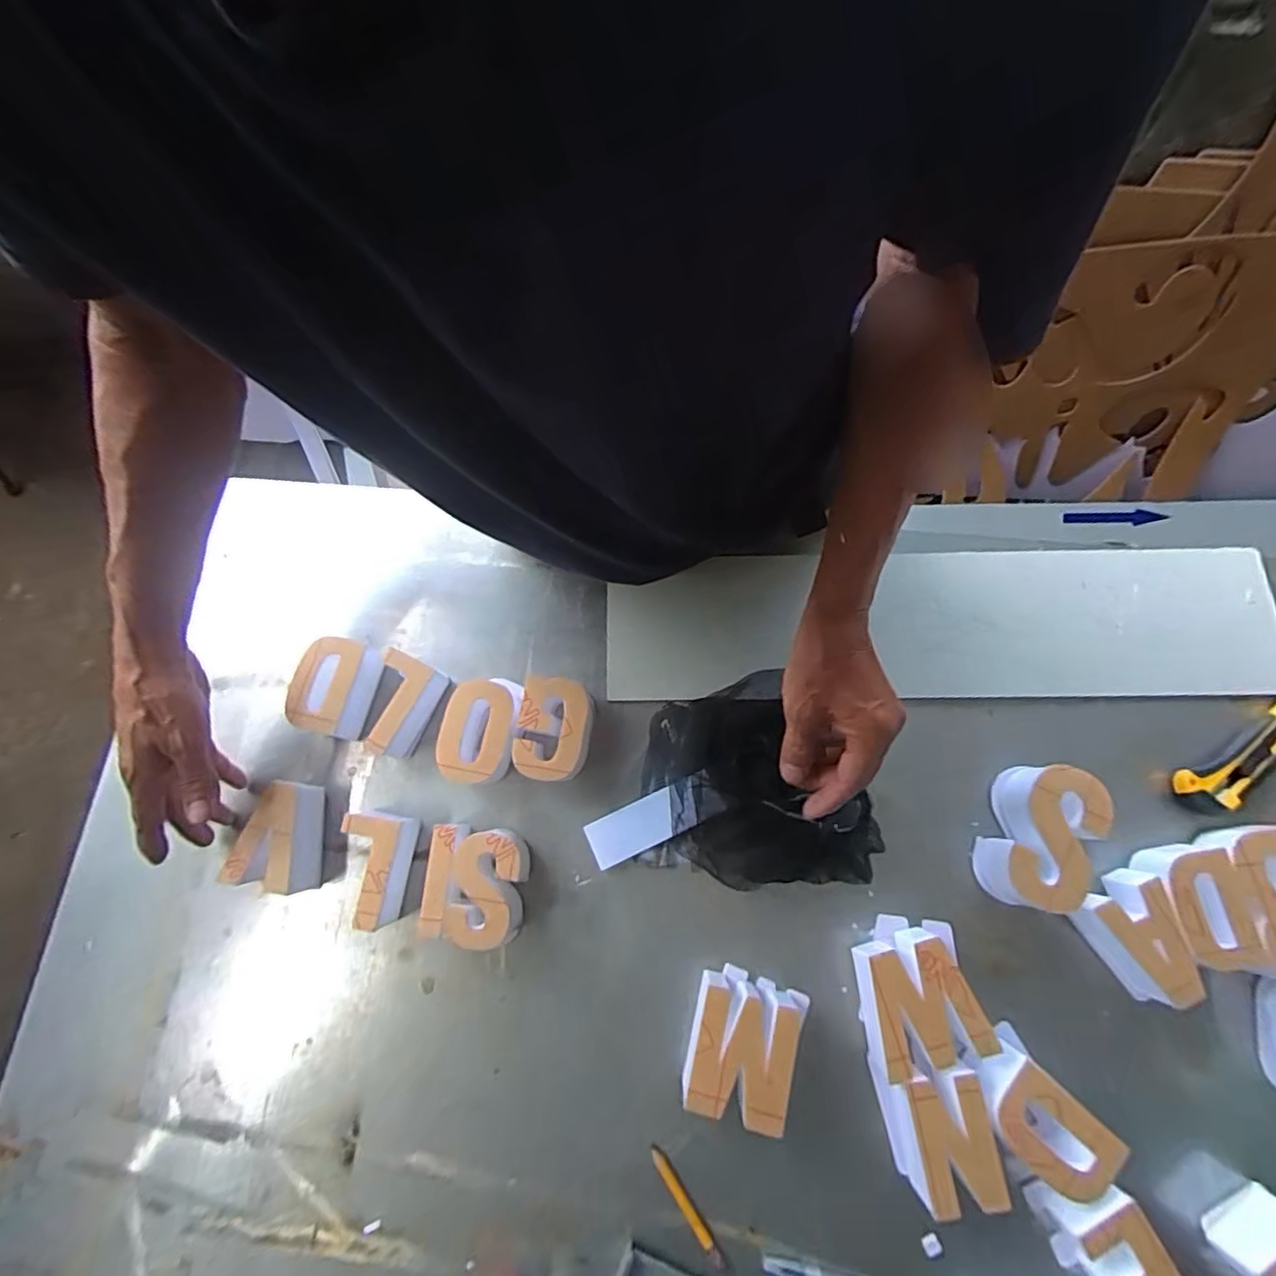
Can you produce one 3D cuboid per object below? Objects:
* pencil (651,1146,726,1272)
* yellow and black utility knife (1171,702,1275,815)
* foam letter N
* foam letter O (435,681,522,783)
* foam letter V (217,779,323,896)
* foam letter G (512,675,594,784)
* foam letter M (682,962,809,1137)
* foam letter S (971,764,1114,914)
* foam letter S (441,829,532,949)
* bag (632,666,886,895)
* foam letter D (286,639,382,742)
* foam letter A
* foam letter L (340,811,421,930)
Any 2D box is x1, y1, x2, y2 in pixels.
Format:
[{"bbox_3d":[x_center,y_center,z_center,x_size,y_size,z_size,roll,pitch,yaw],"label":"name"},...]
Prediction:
[{"bbox_3d":[0.036,0.423,0.453,0.010,0.004,0.087,-33,76,-8],"label":"pencil"},{"bbox_3d":[0.523,0.098,0.519,0.151,0.020,0.039,-30,75,-7],"label":"yellow and black utility knife"},{"bbox_3d":[0.218,0.354,0.446,0.063,0.047,0.094,-13,74,-2],"label":"foam letter N"},{"bbox_3d":[-0.134,0.082,0.533,0.063,0.043,0.088,8,77,4],"label":"foam letter O"},{"bbox_3d":[-0.301,0.166,0.509,0.051,0.048,0.086,-6,74,0],"label":"foam letter V"},{"bbox_3d":[-0.072,0.081,0.530,0.059,0.045,0.083,8,74,4],"label":"foam letter G"},{"bbox_3d":[0.082,0.309,0.463,0.080,0.046,0.088,17,75,6],"label":"foam letter M"},{"bbox_3d":[0.325,0.161,0.495,0.067,0.051,0.111,27,76,9],"label":"foam letter S"},{"bbox_3d":[-0.120,0.202,0.495,0.054,0.046,0.086,3,74,2],"label":"foam letter S"},{"bbox_3d":[0.100,0.117,0.515,0.187,0.041,0.164,5,74,3],"label":"bag"},{"bbox_3d":[-0.265,0.045,0.544,0.061,0.048,0.084,10,74,4],"label":"foam letter D"},{"bbox_3d":[0.382,0.234,0.473,0.063,0.046,0.088,-20,74,-4],"label":"foam letter A"},{"bbox_3d":[-0.213,0.189,0.501,0.045,0.052,0.085,0,74,1],"label":"foam letter L"}]

